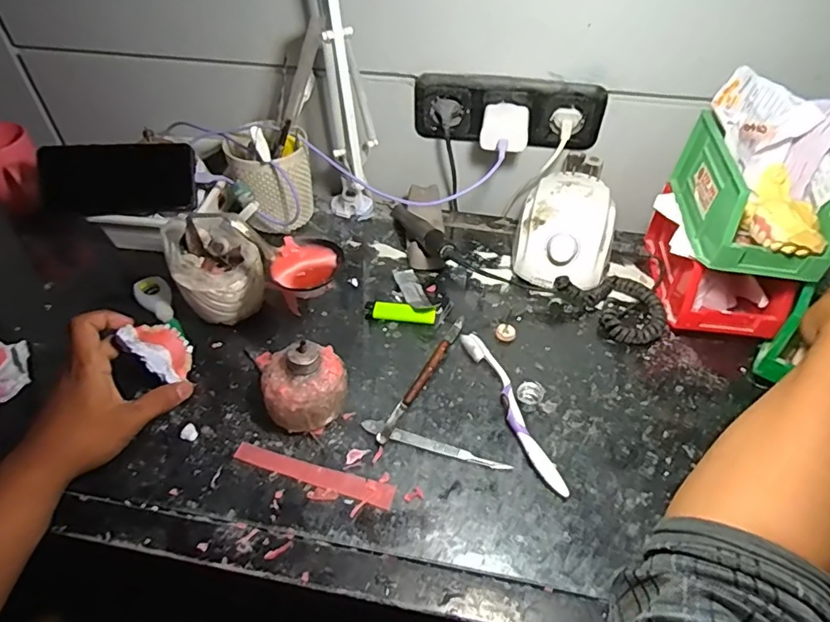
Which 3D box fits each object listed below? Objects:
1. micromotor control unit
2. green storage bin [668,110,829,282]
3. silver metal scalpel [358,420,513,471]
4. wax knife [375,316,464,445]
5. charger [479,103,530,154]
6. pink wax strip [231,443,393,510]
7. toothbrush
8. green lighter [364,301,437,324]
[{"bbox_3d":[0.181,-0.100,0.642,0.113,0.091,0.154,13,48,11],"label":"micromotor control unit"},{"bbox_3d":[0.330,-0.113,0.527,0.098,0.082,0.167,5,47,3],"label":"green storage bin"},{"bbox_3d":[0.017,0.123,0.487,0.138,0.004,0.015,16,49,13],"label":"silver metal scalpel"},{"bbox_3d":[0.010,0.063,0.540,0.013,0.012,0.172,22,50,18],"label":"wax knife"},{"bbox_3d":[0.106,-0.214,0.628,0.053,0.027,0.063,8,47,6],"label":"charger"},{"bbox_3d":[-0.088,0.141,0.468,0.144,0.004,0.020,14,48,11],"label":"pink wax strip"},{"bbox_3d":[0.092,0.091,0.512,0.024,0.014,0.184,-16,49,-16],"label":"toothbrush"},{"bbox_3d":[-0.016,0.001,0.595,0.077,0.011,0.020,6,47,4],"label":"green lighter"}]

